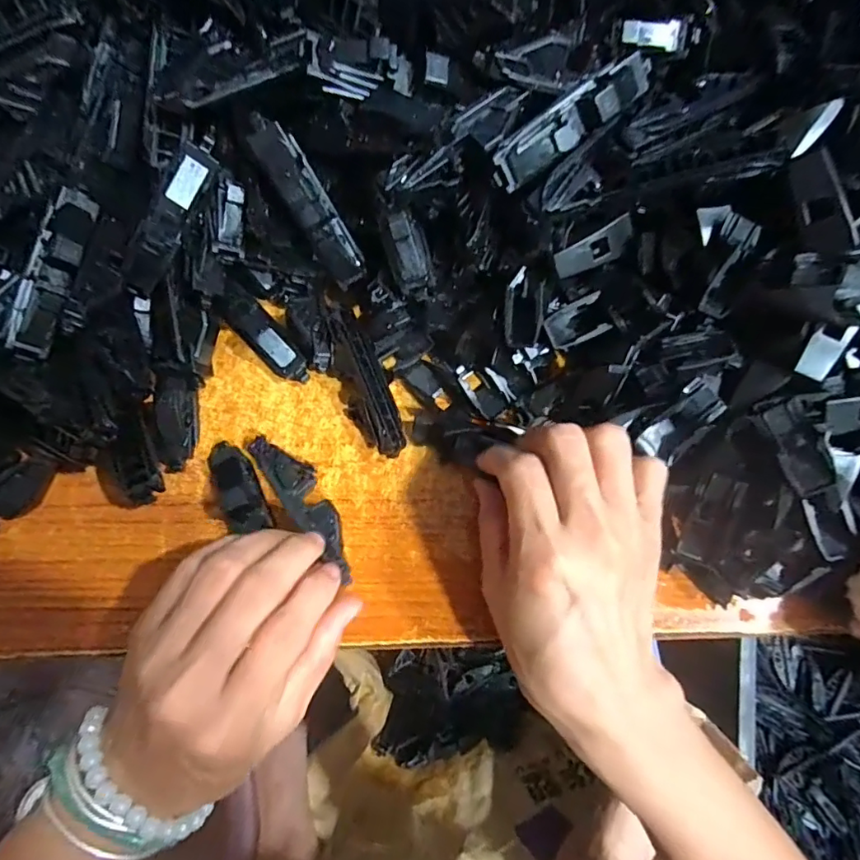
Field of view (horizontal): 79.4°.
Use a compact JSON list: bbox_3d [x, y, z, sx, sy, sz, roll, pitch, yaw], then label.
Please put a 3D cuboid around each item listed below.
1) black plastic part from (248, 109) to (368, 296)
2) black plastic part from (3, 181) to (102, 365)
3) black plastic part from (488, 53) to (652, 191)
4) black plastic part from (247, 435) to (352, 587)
[{"bbox_3d":[-0.053,-0.099,0.233,0.021,0.016,0.077,-39,122,-10],"label":"black plastic part"},{"bbox_3d":[-0.169,-0.071,0.231,0.021,0.015,0.076,11,76,2],"label":"black plastic part"},{"bbox_3d":[0.059,-0.127,0.213,0.078,0.015,0.020,-38,79,-10],"label":"black plastic part"},{"bbox_3d":[-0.058,0.035,0.251,0.019,0.021,0.082,-36,79,-9],"label":"black plastic part"}]

